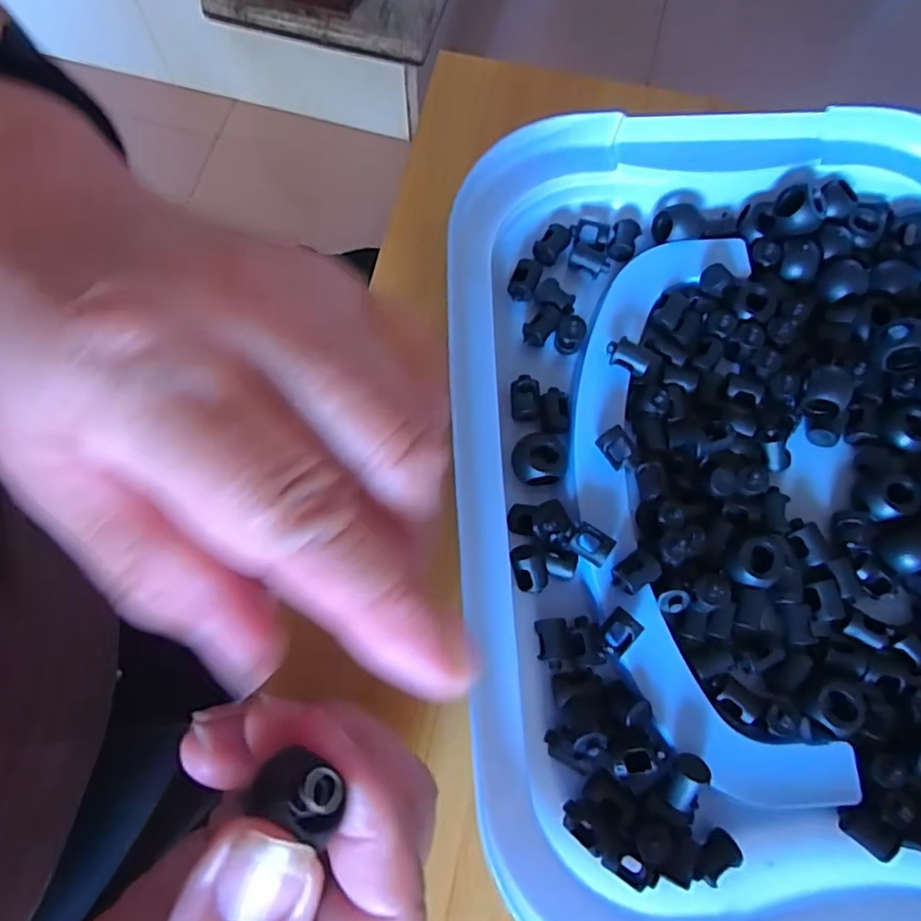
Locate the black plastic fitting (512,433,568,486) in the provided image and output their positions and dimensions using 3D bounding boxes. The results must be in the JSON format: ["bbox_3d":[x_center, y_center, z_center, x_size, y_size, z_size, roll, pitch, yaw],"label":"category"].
[{"bbox_3d":[0.026,0.000,0.201,0.017,0.009,0.017,0,73,0],"label":"black plastic fitting"}]

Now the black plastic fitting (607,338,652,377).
[{"bbox_3d":[0.057,-0.035,0.206,0.015,0.005,0.008,27,75,8],"label":"black plastic fitting"}]

